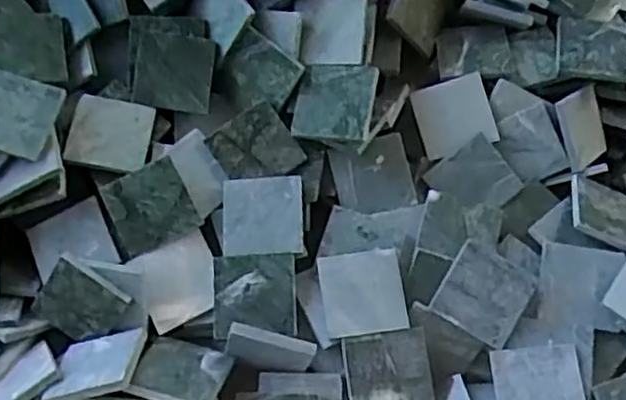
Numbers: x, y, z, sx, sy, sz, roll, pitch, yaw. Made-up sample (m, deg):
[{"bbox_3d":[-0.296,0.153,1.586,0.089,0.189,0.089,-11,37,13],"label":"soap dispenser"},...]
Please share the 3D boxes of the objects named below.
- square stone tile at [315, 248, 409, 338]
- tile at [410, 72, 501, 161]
[{"bbox_3d":[0.029,0.054,0.411,0.048,0.004,0.049,-5,67,-8],"label":"square stone tile"},{"bbox_3d":[0.093,-0.055,0.460,0.047,0.004,0.047,-18,83,8],"label":"tile"}]

